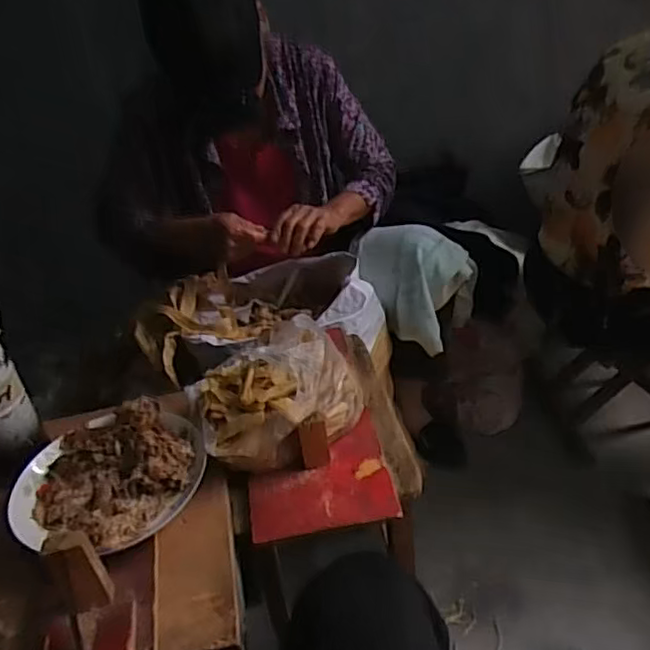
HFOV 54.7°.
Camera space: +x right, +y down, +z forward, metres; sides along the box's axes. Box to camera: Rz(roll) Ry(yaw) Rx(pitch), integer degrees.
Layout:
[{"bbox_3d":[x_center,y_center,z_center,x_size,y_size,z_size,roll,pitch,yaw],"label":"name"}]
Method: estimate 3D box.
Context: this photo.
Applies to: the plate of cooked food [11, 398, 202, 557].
[{"bbox_3d":[-0.247,0.170,0.724,0.206,0.035,0.197,-5,34,3],"label":"plate of cooked food"}]

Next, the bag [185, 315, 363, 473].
[{"bbox_3d":[-0.059,0.078,0.795,0.216,0.126,0.169,-20,35,-18],"label":"bag"}]

